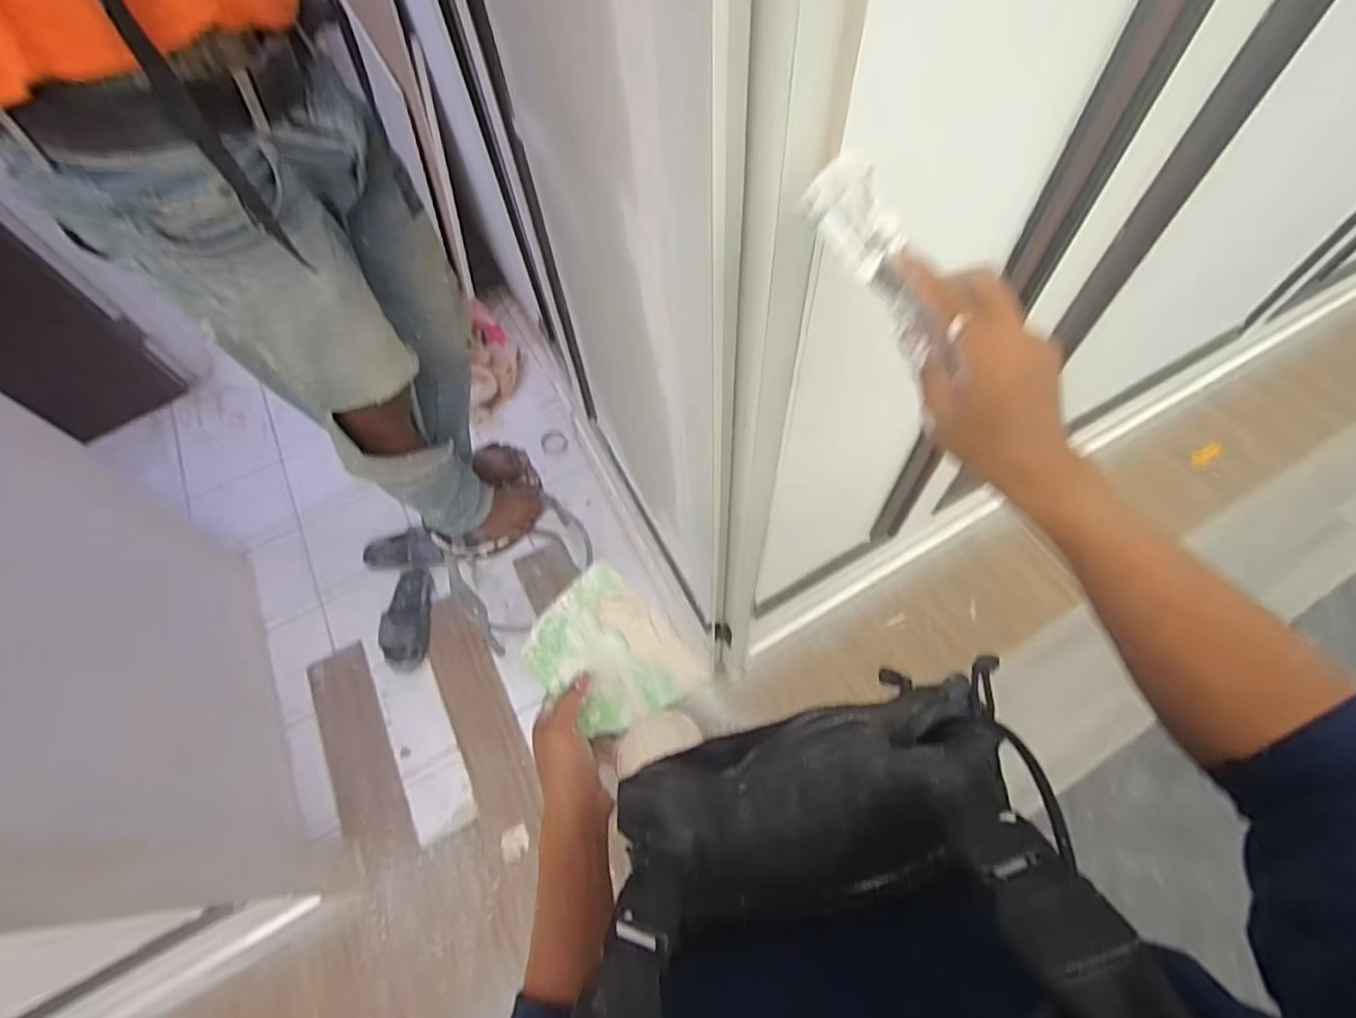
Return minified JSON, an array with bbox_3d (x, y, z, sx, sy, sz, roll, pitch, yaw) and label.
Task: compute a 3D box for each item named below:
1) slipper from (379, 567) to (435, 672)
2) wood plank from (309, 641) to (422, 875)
[{"bbox_3d":[-0.763,0.304,1.657,0.136,0.050,0.287,-3,62,0],"label":"slipper"},{"bbox_3d":[-0.815,0.623,1.503,0.162,0.025,0.565,-25,65,-11],"label":"wood plank"}]

